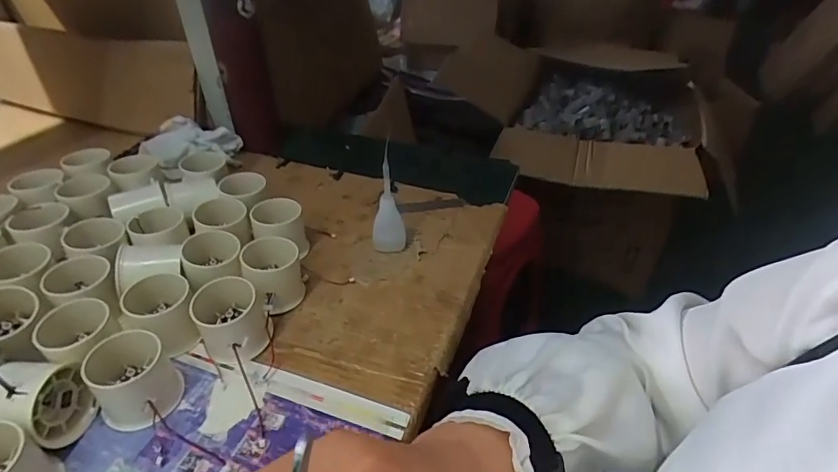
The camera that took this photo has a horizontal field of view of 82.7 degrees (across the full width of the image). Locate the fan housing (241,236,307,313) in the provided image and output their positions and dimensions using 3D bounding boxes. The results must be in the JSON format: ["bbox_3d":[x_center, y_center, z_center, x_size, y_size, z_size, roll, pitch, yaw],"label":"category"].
[{"bbox_3d":[-0.134,0.036,0.439,0.048,0.051,0.052,-13,40,-17],"label":"fan housing"}]

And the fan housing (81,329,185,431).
[{"bbox_3d":[-0.215,0.106,0.359,0.055,0.044,0.069,-30,48,-34],"label":"fan housing"}]

